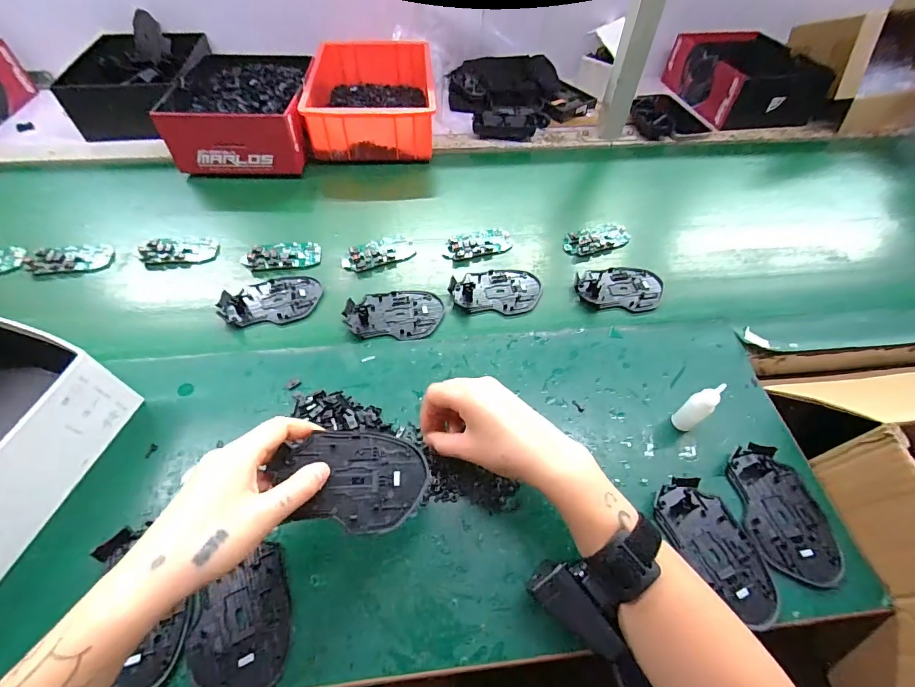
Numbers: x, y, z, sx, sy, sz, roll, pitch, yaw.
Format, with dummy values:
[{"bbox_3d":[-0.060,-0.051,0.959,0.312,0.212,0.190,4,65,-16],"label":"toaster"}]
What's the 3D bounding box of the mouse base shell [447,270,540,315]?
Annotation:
[{"bbox_3d":[0.048,-0.067,0.528,0.112,0.009,0.070,3,55,0],"label":"mouse base shell"}]

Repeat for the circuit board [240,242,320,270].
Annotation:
[{"bbox_3d":[-0.233,-0.118,0.551,0.099,0.006,0.044,-6,55,-6],"label":"circuit board"}]

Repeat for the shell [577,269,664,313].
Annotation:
[{"bbox_3d":[0.209,-0.071,0.536,0.112,0.009,0.070,-1,55,-3],"label":"shell"}]

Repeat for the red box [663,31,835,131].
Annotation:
[{"bbox_3d":[0.534,-0.501,0.788,0.179,0.101,0.247,-3,55,-4],"label":"red box"}]

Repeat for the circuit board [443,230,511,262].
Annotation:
[{"bbox_3d":[0.028,-0.139,0.575,0.092,0.007,0.045,-12,56,-11],"label":"circuit board"}]

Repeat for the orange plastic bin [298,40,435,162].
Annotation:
[{"bbox_3d":[-0.150,-0.435,0.730,0.205,0.081,0.286,-5,55,-5],"label":"orange plastic bin"}]

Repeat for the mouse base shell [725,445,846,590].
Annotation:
[{"bbox_3d":[0.295,0.151,0.375,0.070,0.008,0.114,-2,55,-4],"label":"mouse base shell"}]

